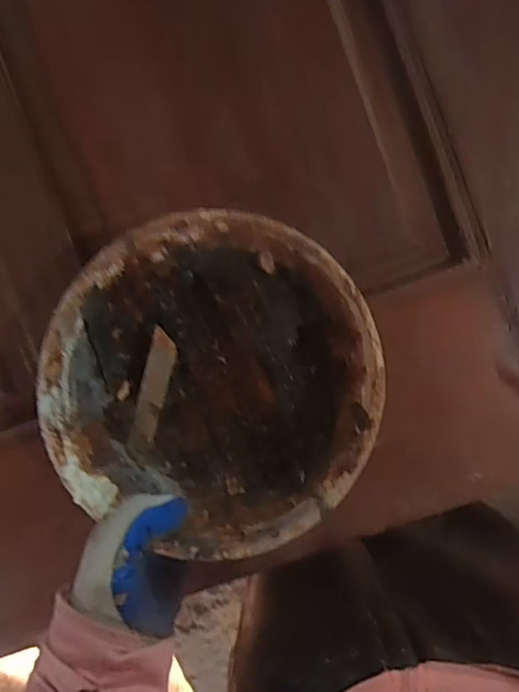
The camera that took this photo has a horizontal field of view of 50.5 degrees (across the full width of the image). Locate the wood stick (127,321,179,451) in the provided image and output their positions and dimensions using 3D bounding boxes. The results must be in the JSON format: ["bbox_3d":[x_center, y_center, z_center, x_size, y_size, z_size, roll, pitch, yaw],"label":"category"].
[{"bbox_3d":[-0.073,0.033,0.377,0.017,0.005,0.089,15,104,-2],"label":"wood stick"}]

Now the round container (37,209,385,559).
[{"bbox_3d":[-0.027,0.021,0.365,0.202,0.071,0.199,0,90,7],"label":"round container"}]

